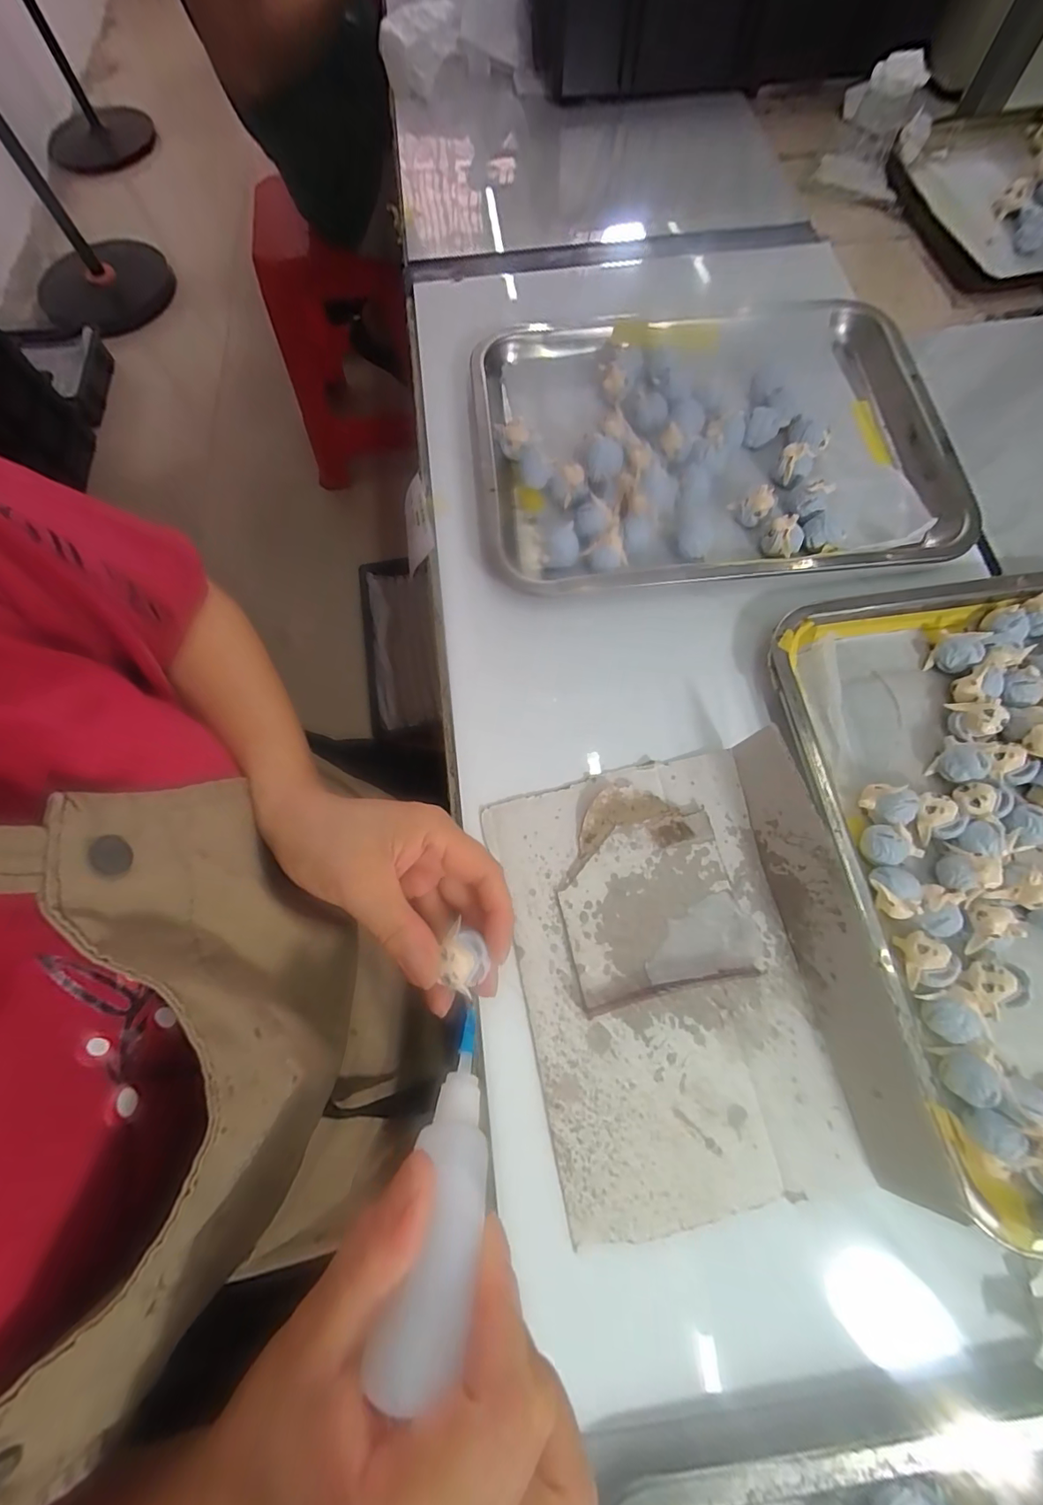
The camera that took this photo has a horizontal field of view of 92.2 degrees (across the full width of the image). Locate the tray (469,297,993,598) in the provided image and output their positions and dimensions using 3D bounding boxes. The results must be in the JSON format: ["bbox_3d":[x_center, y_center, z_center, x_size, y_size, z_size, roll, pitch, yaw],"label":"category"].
[{"bbox_3d":[0.144,-0.245,0.398,0.353,0.047,0.267,-6,72,0],"label":"tray"}]

